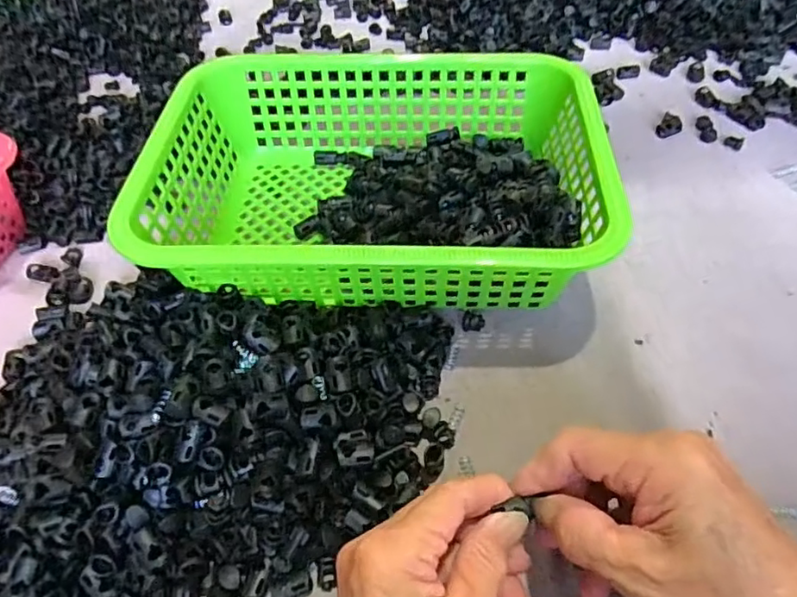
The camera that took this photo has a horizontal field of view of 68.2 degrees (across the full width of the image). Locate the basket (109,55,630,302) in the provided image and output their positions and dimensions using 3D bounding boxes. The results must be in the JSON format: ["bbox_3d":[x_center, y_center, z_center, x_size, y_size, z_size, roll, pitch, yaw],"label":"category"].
[{"bbox_3d":[-0.012,-0.083,0.412,0.285,0.085,0.195,-1,52,4],"label":"basket"}]

